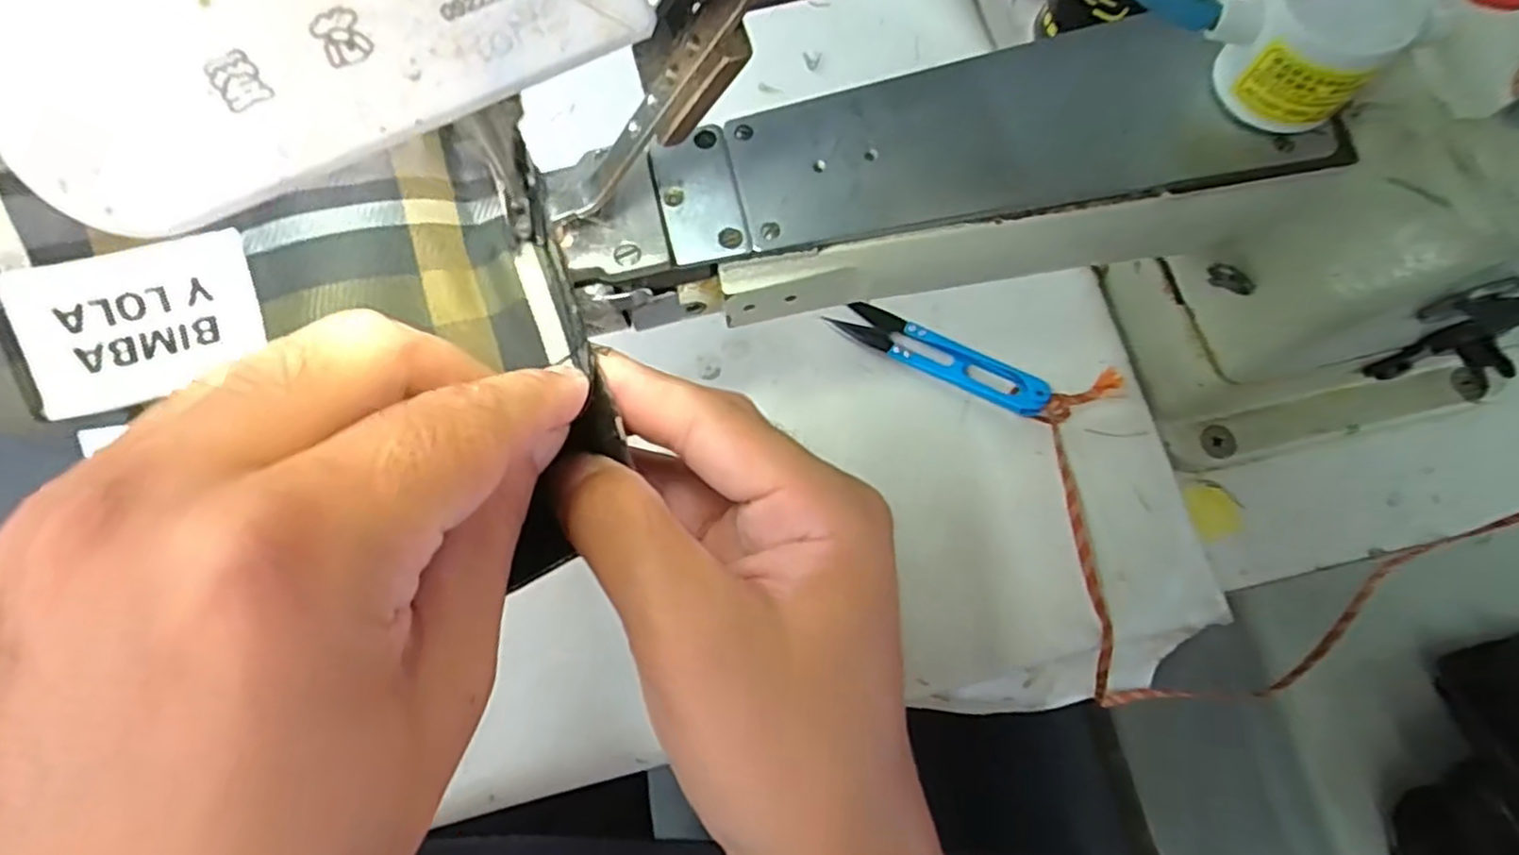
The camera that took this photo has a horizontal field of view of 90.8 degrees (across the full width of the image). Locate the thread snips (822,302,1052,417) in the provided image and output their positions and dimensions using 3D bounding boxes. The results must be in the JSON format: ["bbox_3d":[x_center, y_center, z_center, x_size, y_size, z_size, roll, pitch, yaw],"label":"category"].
[{"bbox_3d":[0.080,-0.033,0.332,0.097,0.008,0.025,26,60,17],"label":"thread snips"}]

